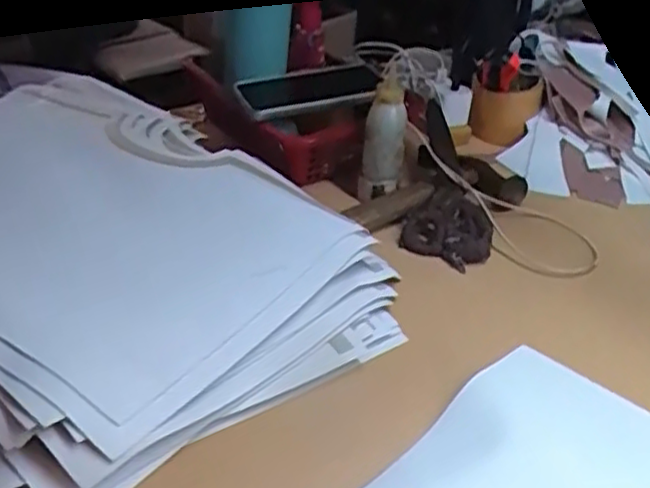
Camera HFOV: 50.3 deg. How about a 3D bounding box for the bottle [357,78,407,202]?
[{"bbox_3d":[0.059,-0.102,0.702,0.043,0.118,0.032,7,35,6],"label":"bottle"}]

